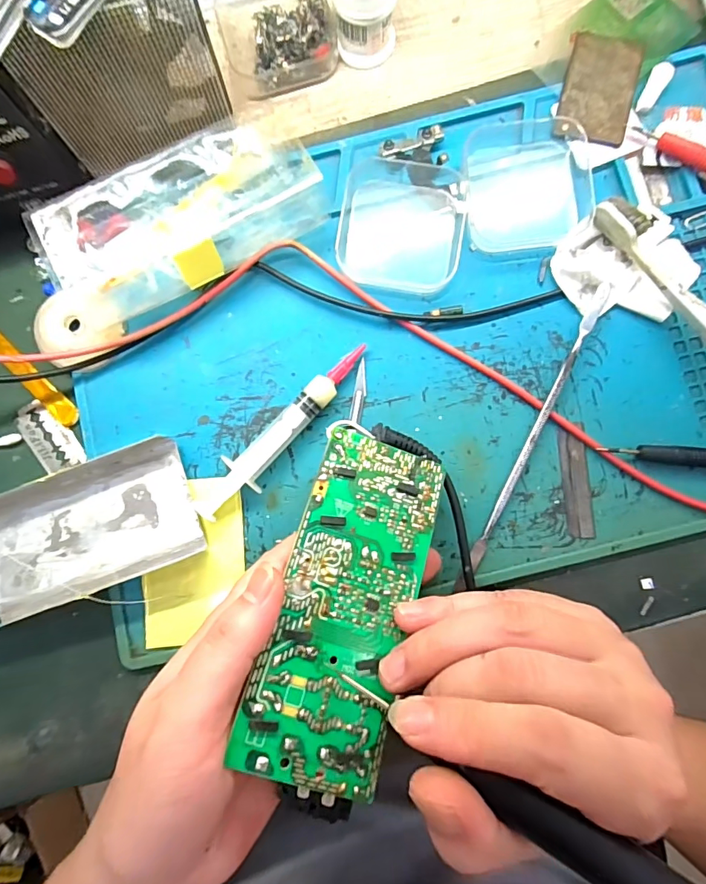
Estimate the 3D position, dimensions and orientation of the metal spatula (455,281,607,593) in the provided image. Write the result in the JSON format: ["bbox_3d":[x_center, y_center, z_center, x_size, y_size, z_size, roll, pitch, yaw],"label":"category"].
[{"bbox_3d":[0.091,-0.003,0.229,0.006,0.008,0.169,27,87,3],"label":"metal spatula"}]

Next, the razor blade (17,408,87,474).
[{"bbox_3d":[-0.161,-0.001,0.244,0.021,0.004,0.039,-34,85,-6],"label":"razor blade"}]

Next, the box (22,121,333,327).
[{"bbox_3d":[-0.083,-0.111,0.229,0.132,0.039,0.061,-29,86,-1],"label":"box"}]

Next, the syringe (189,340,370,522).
[{"bbox_3d":[-0.036,-0.006,0.231,0.019,0.015,0.113,39,88,4],"label":"syringe"}]

